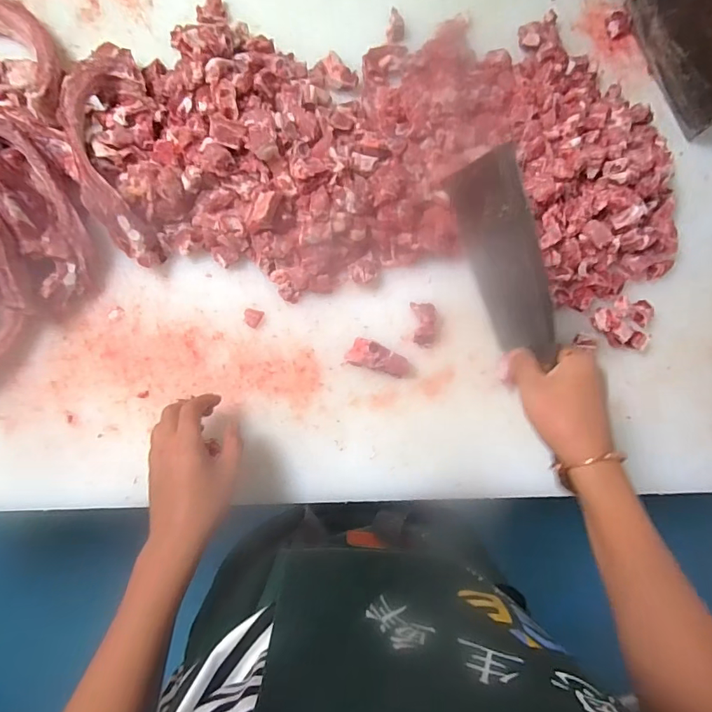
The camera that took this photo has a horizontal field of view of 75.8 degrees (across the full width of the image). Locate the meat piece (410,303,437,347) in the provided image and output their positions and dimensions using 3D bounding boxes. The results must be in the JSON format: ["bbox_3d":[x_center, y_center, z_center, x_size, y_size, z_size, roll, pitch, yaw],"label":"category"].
[{"bbox_3d":[0.089,-0.042,0.595,0.031,0.026,0.057,0,85,-6],"label":"meat piece"}]

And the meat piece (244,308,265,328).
[{"bbox_3d":[-0.130,-0.049,0.574,0.022,0.007,0.023,30,83,-3],"label":"meat piece"}]

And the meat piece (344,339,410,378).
[{"bbox_3d":[0.031,0.005,0.583,0.080,0.027,0.034,21,83,-4],"label":"meat piece"}]

